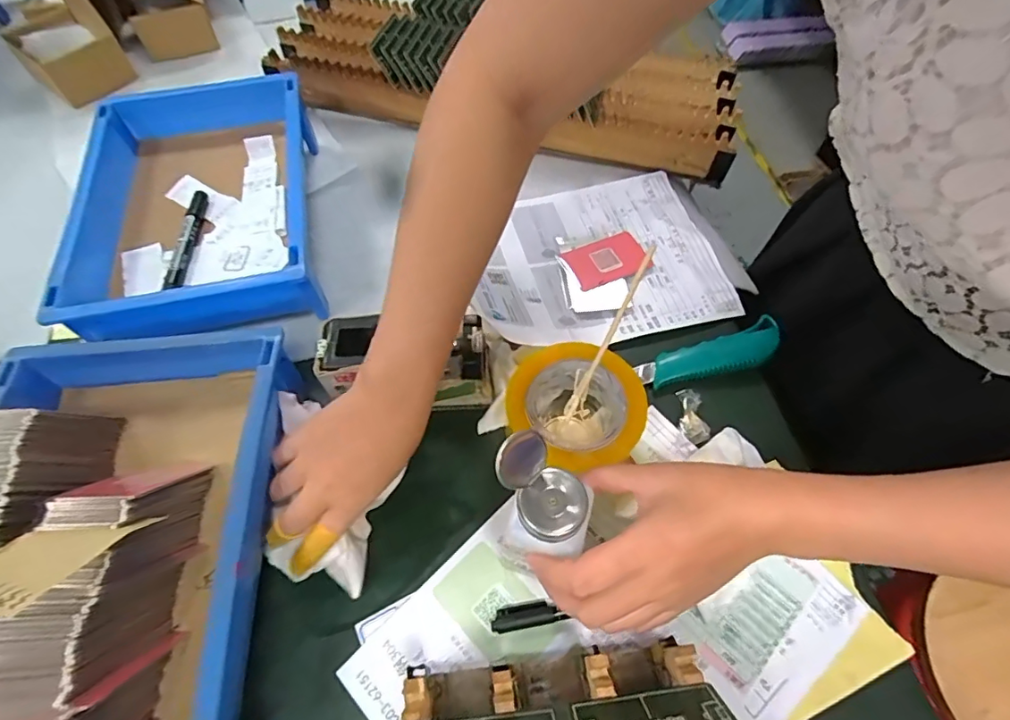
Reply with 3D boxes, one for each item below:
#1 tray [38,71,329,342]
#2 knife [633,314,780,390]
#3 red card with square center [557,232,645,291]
[{"bbox_3d":[-0.313,-0.153,0.545,0.224,0.097,0.299,-11,59,-6],"label":"tray"},{"bbox_3d":[0.191,-0.003,0.479,0.135,0.018,0.041,-17,61,-10],"label":"knife"},{"bbox_3d":[0.107,-0.104,0.546,0.084,0.010,0.054,-20,62,-12],"label":"red card with square center"}]

